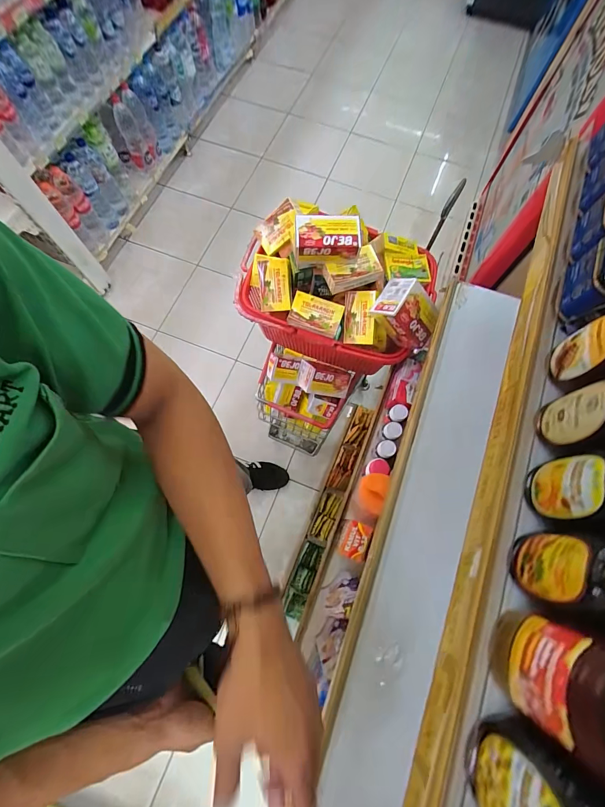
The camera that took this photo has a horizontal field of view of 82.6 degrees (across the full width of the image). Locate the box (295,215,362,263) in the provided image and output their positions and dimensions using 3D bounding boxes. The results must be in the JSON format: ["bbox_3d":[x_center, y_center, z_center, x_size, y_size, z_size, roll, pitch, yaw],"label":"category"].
[{"bbox_3d":[0.046,-0.307,0.637,0.115,0.052,0.075,1,72,-1],"label":"box"}]

